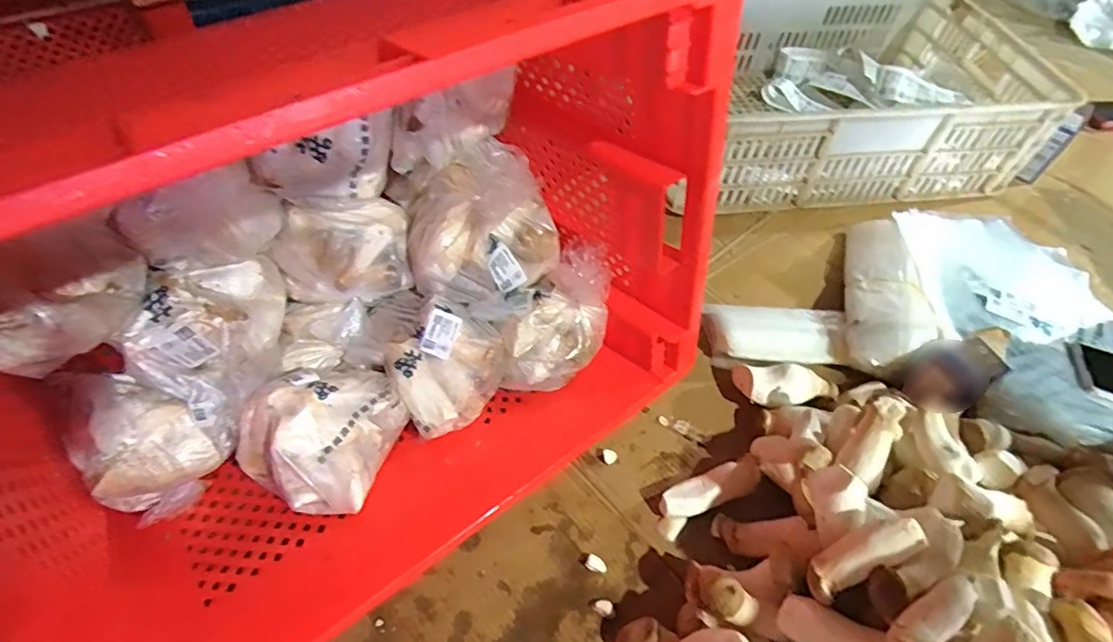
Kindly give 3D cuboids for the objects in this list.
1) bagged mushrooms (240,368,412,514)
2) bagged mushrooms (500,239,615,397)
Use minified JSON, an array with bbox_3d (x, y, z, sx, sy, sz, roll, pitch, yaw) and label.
[{"bbox_3d":[-0.219,0.100,0.535,0.116,0.095,0.137,28,56,16],"label":"bagged mushrooms"},{"bbox_3d":[0.002,0.005,0.617,0.095,0.134,0.132,19,54,10],"label":"bagged mushrooms"}]

